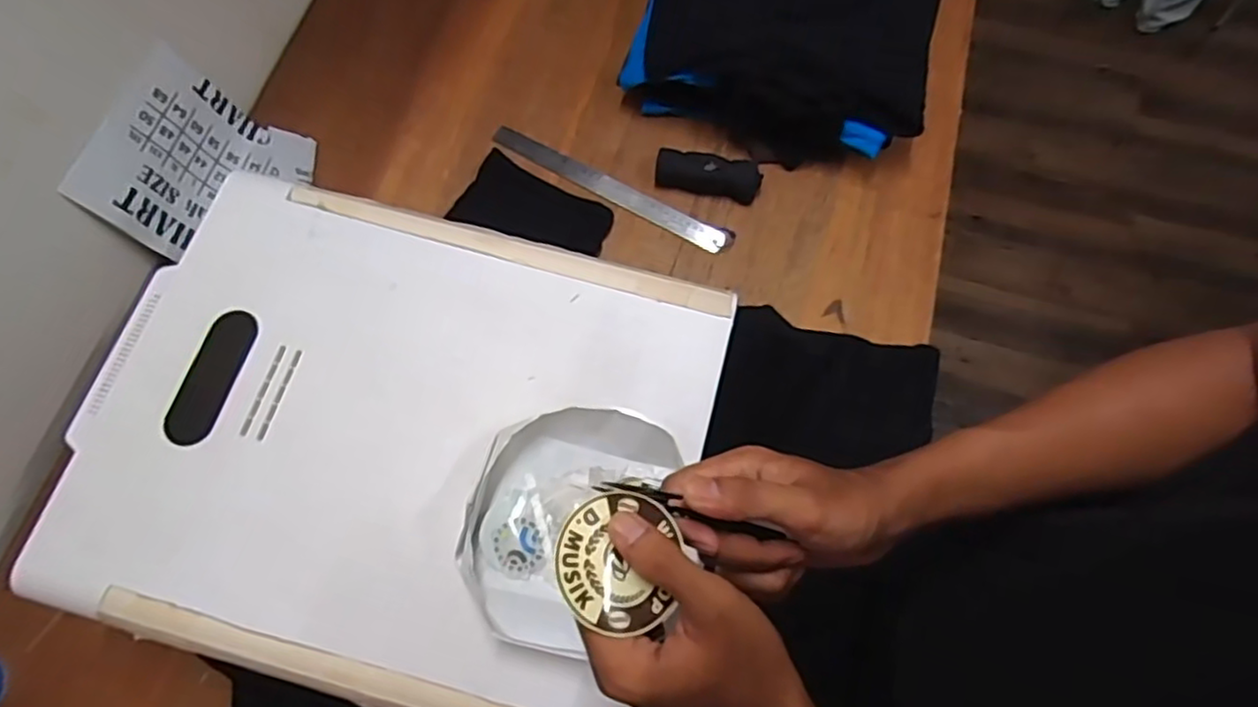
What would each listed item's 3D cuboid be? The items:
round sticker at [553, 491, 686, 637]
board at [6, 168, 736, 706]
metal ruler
[{"bbox_3d":[-0.005,0.099,0.325,0.059,0.005,0.063,6,69,-16],"label":"round sticker"},{"bbox_3d":[-0.197,0.065,0.564,0.493,0.024,0.401,15,71,6],"label":"board"},{"bbox_3d":[-0.028,-0.207,0.831,0.321,0.010,0.033,28,73,10],"label":"metal ruler"}]

